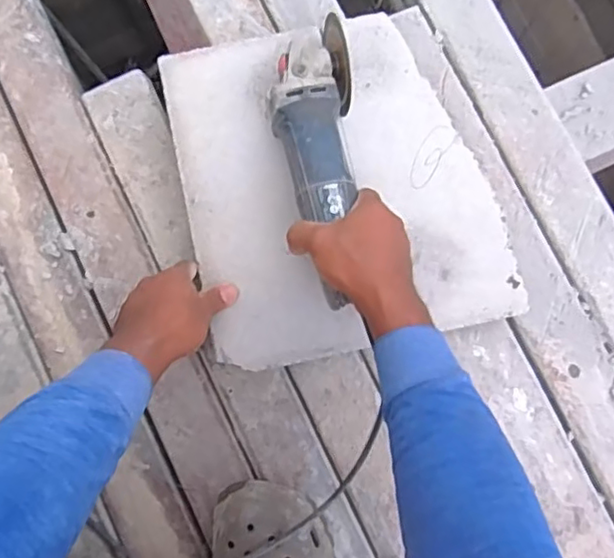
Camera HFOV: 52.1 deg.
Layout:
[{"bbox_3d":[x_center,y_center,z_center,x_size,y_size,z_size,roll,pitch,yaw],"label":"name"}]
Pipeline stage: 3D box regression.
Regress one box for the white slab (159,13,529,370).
[{"bbox_3d":[0.031,-0.100,0.660,0.313,0.022,0.344,-12,80,-2],"label":"white slab"}]

